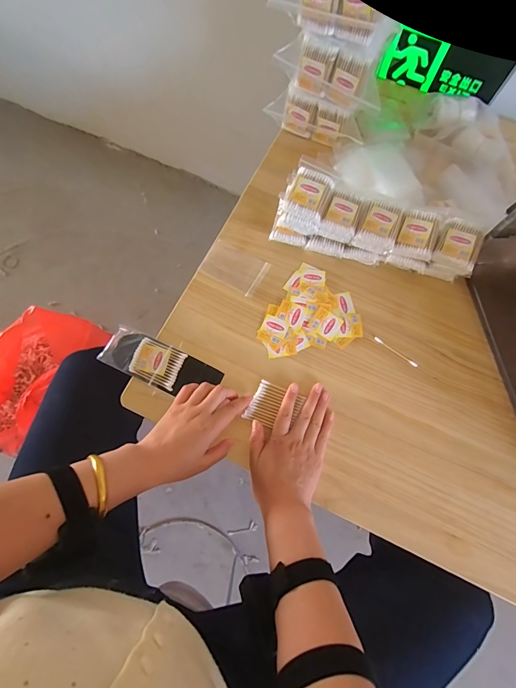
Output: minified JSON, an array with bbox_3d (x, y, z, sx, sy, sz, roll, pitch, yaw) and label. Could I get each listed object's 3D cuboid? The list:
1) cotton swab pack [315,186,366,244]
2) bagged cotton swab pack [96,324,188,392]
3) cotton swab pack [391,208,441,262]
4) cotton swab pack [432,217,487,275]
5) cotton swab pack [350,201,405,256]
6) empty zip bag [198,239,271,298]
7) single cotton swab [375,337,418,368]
[{"bbox_3d":[0.128,-0.196,0.538,0.054,0.029,0.072,21,73,5],"label":"cotton swab pack"},{"bbox_3d":[-0.169,0.020,0.523,0.117,0.011,0.065,24,76,7],"label":"bagged cotton swab pack"},{"bbox_3d":[0.235,-0.163,0.517,0.053,0.019,0.073,21,73,5],"label":"cotton swab pack"},{"bbox_3d":[0.294,-0.146,0.513,0.058,0.016,0.077,26,73,7],"label":"cotton swab pack"},{"bbox_3d":[0.183,-0.177,0.531,0.057,0.030,0.070,20,73,5],"label":"cotton swab pack"},{"bbox_3d":[-0.037,-0.125,0.572,0.098,0.004,0.070,29,72,5],"label":"empty zip bag"},{"bbox_3d":[0.206,0.012,0.526,0.072,0.004,0.007,39,78,11],"label":"single cotton swab"}]

